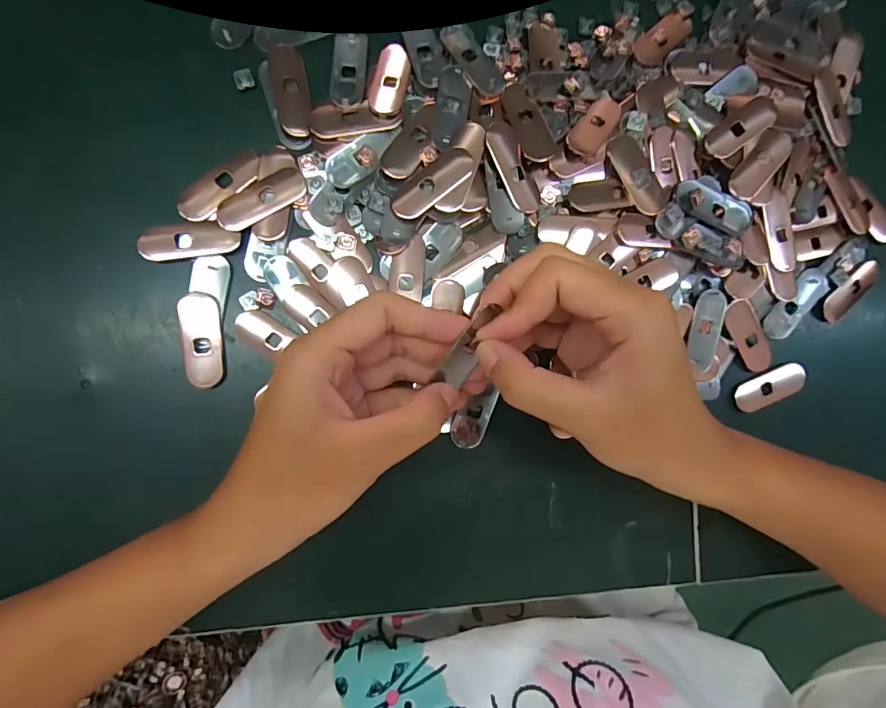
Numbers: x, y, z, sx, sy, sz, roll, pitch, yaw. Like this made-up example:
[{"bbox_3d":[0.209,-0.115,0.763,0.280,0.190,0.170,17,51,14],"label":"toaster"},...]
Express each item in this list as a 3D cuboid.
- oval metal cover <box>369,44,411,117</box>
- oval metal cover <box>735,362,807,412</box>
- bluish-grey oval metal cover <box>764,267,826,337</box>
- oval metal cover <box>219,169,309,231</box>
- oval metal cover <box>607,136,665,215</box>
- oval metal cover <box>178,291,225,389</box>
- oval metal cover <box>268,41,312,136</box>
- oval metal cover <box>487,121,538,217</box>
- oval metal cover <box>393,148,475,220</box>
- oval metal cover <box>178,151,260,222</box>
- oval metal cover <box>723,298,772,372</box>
[{"bbox_3d":[-0.029,-0.152,0.255,0.018,0.004,0.043,12,87,-6],"label":"oval metal cover"},{"bbox_3d":[0.204,0.021,0.285,0.047,0.004,0.018,-24,91,-7],"label":"oval metal cover"},{"bbox_3d":[0.223,-0.032,0.289,0.022,0.007,0.051,36,85,-4],"label":"bluish-grey oval metal cover"},{"bbox_3d":[-0.098,-0.084,0.247,0.050,0.004,0.017,-30,92,-7],"label":"oval metal cover"},{"bbox_3d":[0.111,-0.102,0.261,0.019,0.005,0.048,-25,91,-7],"label":"oval metal cover"},{"bbox_3d":[-0.127,-0.007,0.241,0.020,0.004,0.049,-4,89,-7],"label":"oval metal cover"},{"bbox_3d":[-0.083,-0.146,0.251,0.019,0.004,0.052,-10,89,-7],"label":"oval metal cover"},{"bbox_3d":[0.038,-0.104,0.253,0.018,0.006,0.051,-26,91,-7],"label":"oval metal cover"},{"bbox_3d":[-0.006,-0.093,0.250,0.050,0.007,0.020,-38,92,-6],"label":"oval metal cover"},{"bbox_3d":[-0.121,-0.091,0.247,0.049,0.004,0.020,-41,93,-6],"label":"oval metal cover"},{"bbox_3d":[0.186,-0.012,0.280,0.021,0.004,0.051,-37,105,-6],"label":"oval metal cover"}]

